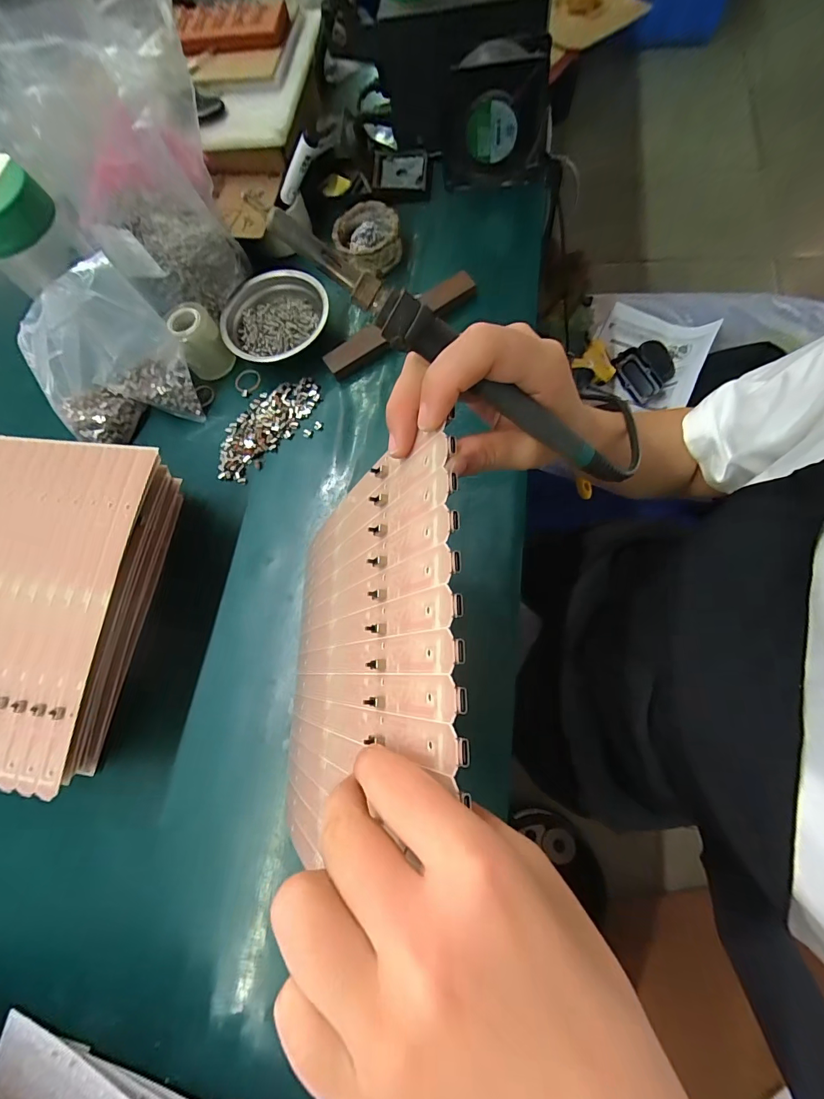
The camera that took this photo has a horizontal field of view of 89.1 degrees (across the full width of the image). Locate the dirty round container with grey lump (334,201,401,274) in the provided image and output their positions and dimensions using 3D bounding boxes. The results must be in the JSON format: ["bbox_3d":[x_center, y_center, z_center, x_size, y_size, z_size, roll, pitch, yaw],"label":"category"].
[{"bbox_3d":[-0.056,-0.393,0.533,0.082,0.033,0.083,-20,72,2],"label":"dirty round container with grey lump"}]

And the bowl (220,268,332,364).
[{"bbox_3d":[-0.166,-0.282,0.505,0.128,0.034,0.131,-2,73,7],"label":"bowl"}]

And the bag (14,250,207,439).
[{"bbox_3d":[-0.337,-0.197,0.452,0.162,0.135,0.100,-11,72,5],"label":"bag"}]

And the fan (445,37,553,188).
[{"bbox_3d":[0.097,-0.498,0.486,0.119,0.142,0.059,6,74,9],"label":"fan"}]

